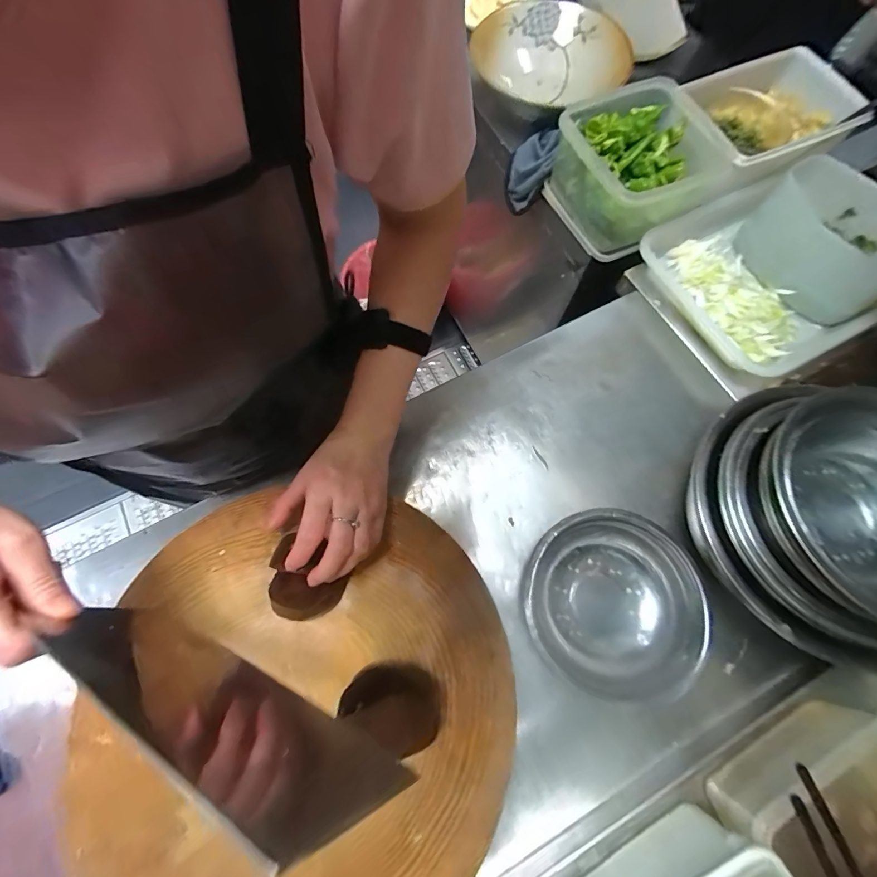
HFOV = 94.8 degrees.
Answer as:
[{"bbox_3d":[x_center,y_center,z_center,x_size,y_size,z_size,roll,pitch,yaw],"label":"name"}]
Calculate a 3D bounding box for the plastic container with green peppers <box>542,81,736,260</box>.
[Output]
[{"bbox_3d":[0.287,-0.390,0.590,0.196,0.117,0.173,-25,72,-10],"label":"plastic container with green peppers"}]

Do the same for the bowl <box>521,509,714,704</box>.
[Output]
[{"bbox_3d":[0.182,0.173,0.429,0.167,0.052,0.178,0,69,0],"label":"bowl"}]

